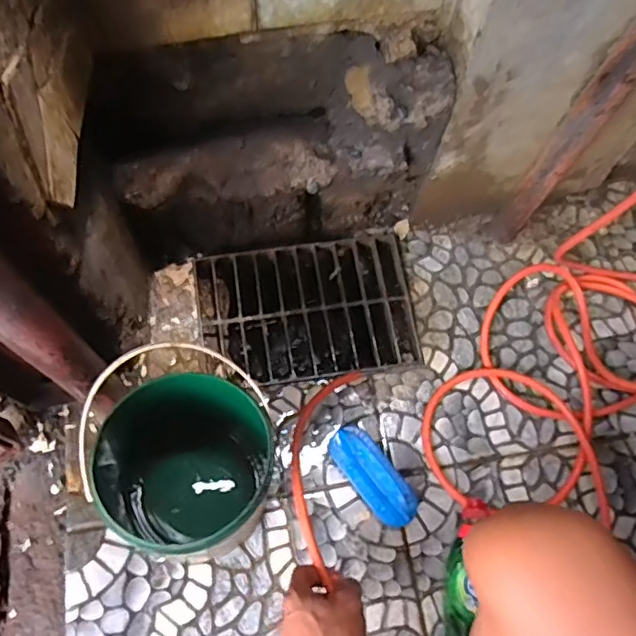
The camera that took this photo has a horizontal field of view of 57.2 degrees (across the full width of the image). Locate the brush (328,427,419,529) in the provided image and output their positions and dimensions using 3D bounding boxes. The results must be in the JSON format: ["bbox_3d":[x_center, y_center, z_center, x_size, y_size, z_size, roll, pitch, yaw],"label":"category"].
[{"bbox_3d":[0.068,0.194,0.722,0.052,0.046,0.134,-36,73,-15],"label":"brush"}]

